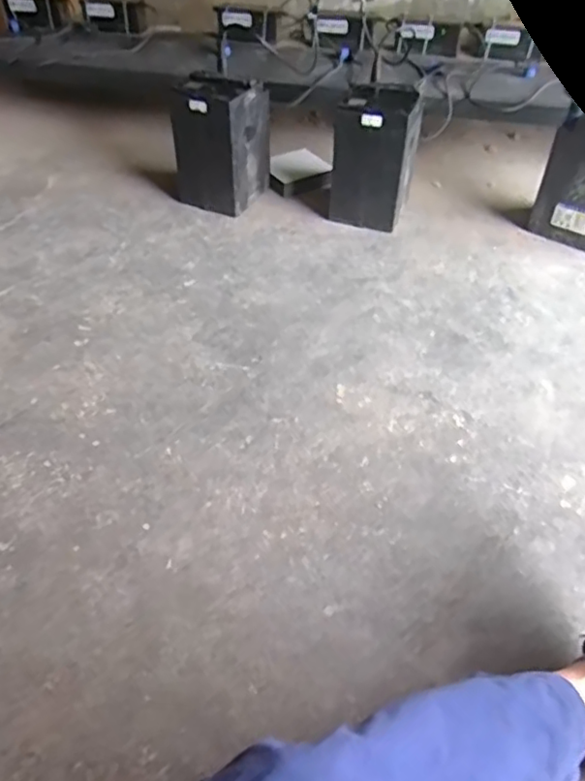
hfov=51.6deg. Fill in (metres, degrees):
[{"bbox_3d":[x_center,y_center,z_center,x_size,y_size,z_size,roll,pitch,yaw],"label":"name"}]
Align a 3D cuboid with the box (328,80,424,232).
[{"bbox_3d":[0.173,-0.514,1.330,0.182,0.263,0.158,11,47,11],"label":"box"}]

